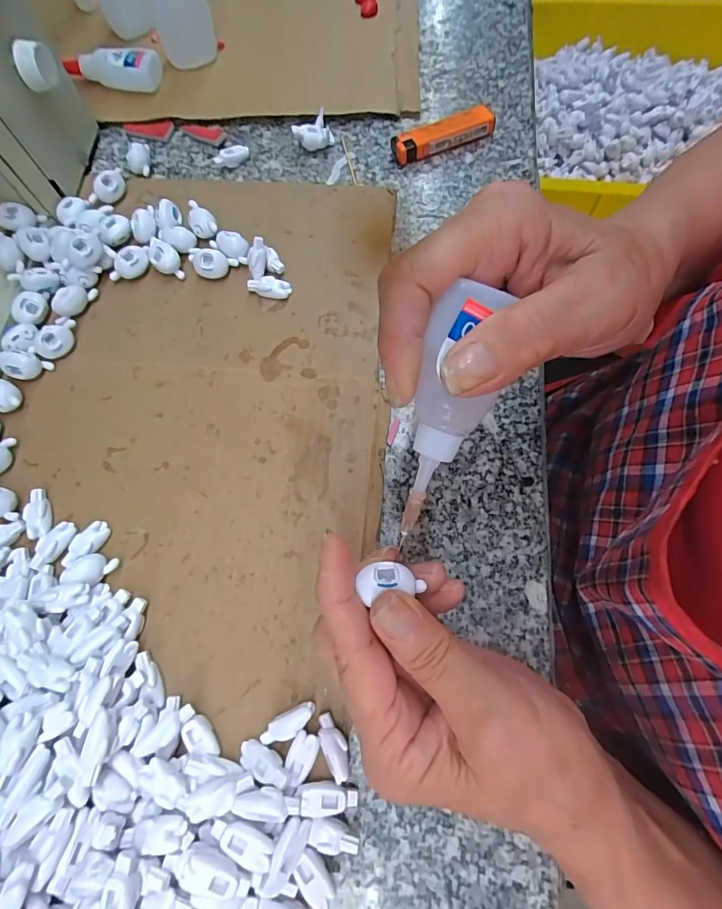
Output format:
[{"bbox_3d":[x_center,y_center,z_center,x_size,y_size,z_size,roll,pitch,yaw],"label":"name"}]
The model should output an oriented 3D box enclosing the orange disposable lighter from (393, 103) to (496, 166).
[{"bbox_3d":[0.064,-0.250,0.354,0.081,0.015,0.022,-22,72,-5],"label":"orange disposable lighter"}]

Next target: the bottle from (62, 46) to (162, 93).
[{"bbox_3d":[-0.209,-0.322,0.379,0.079,0.027,0.022,5,71,4],"label":"bottle"}]

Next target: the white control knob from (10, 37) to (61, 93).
[{"bbox_3d":[-0.212,-0.255,0.293,0.016,0.023,0.023,-1,72,6],"label":"white control knob"}]

